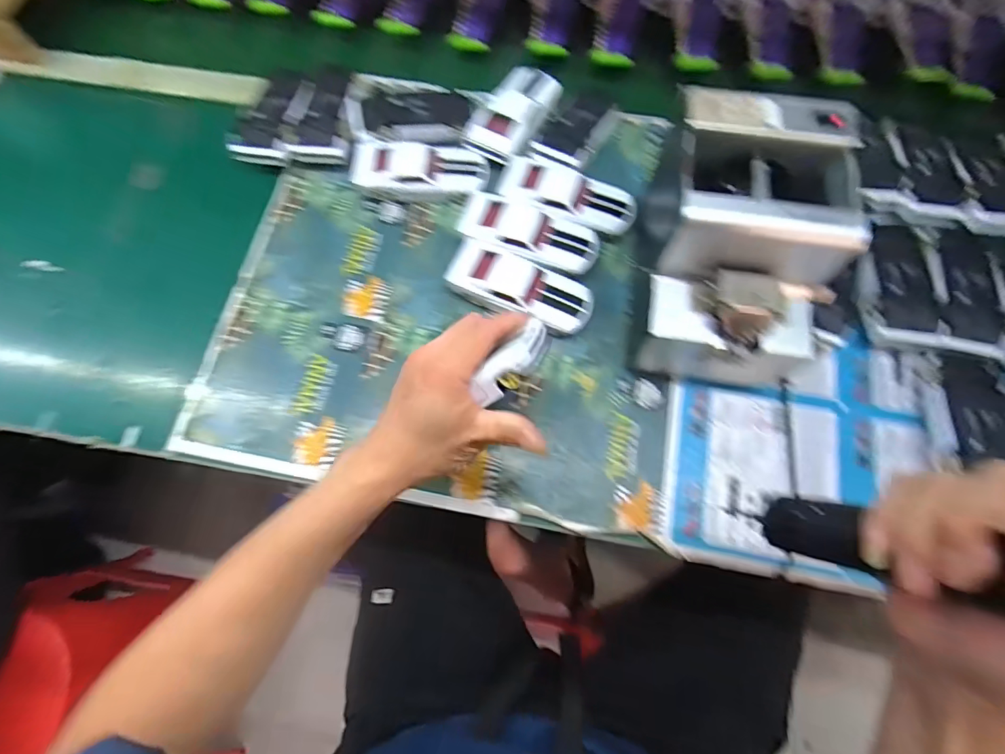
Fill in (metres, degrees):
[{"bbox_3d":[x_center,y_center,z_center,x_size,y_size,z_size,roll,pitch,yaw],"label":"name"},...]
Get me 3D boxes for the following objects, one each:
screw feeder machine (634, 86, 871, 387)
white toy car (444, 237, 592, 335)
[{"bbox_3d":[0.194,-0.099,0.389,0.144,0.149,0.173,6,71,3],"label":"screw feeder machine"},{"bbox_3d":[0.017,-0.081,0.446,0.133,0.028,0.057,20,71,6],"label":"white toy car"}]

